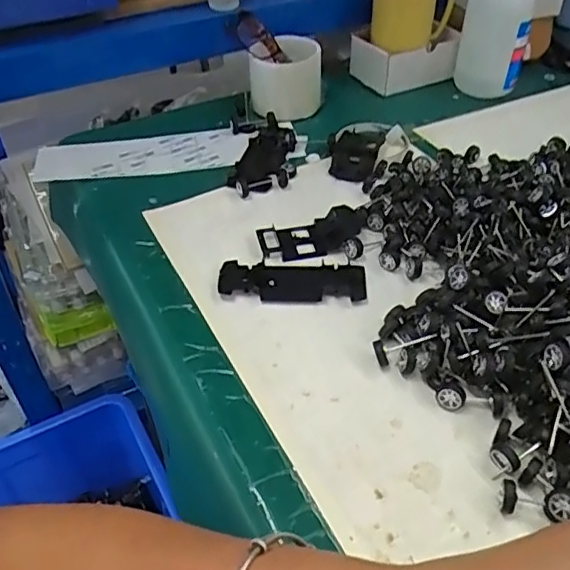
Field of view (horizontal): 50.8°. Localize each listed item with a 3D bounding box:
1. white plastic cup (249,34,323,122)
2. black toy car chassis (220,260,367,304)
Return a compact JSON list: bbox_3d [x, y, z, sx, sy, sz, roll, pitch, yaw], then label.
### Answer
[{"bbox_3d":[0.002,-0.251,0.731,0.086,0.074,0.072,2,44,3],"label":"white plastic cup"},{"bbox_3d":[0.007,-0.005,0.521,0.123,0.008,0.046,0,44,1],"label":"black toy car chassis"}]

